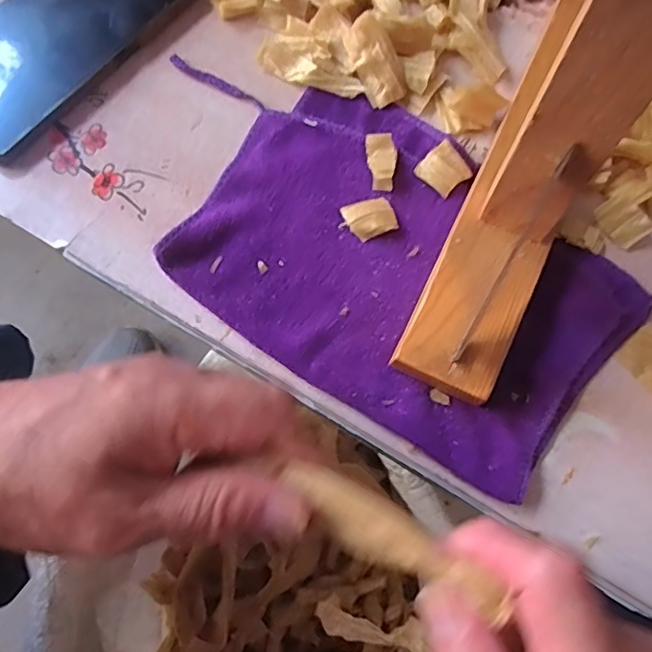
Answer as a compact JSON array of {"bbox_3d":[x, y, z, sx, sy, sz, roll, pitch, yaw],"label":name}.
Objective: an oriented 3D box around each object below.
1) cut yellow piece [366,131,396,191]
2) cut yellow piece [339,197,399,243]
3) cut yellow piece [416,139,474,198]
[{"bbox_3d":[0.030,-0.086,0.304,0.015,0.009,0.029,-6,76,-2],"label":"cut yellow piece"},{"bbox_3d":[0.022,-0.055,0.295,0.027,0.008,0.020,-18,76,-5],"label":"cut yellow piece"},{"bbox_3d":[0.063,-0.083,0.304,0.024,0.008,0.023,40,78,9],"label":"cut yellow piece"}]

